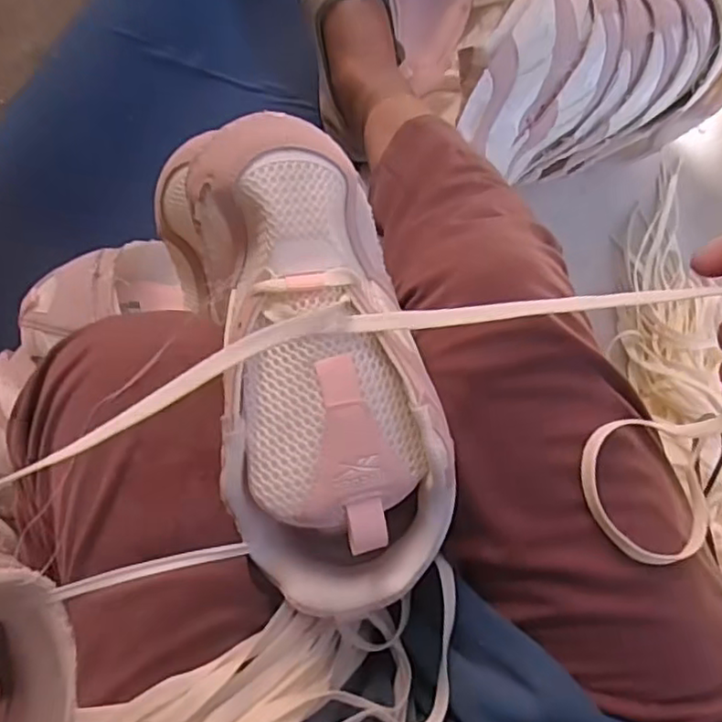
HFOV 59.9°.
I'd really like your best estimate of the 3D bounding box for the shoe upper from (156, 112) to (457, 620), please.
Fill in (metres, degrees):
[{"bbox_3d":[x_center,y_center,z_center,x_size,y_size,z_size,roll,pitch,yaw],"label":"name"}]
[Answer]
[{"bbox_3d":[-0.021,-0.003,0.274,0.096,0.062,0.215,-16,83,-8],"label":"shoe upper"}]

